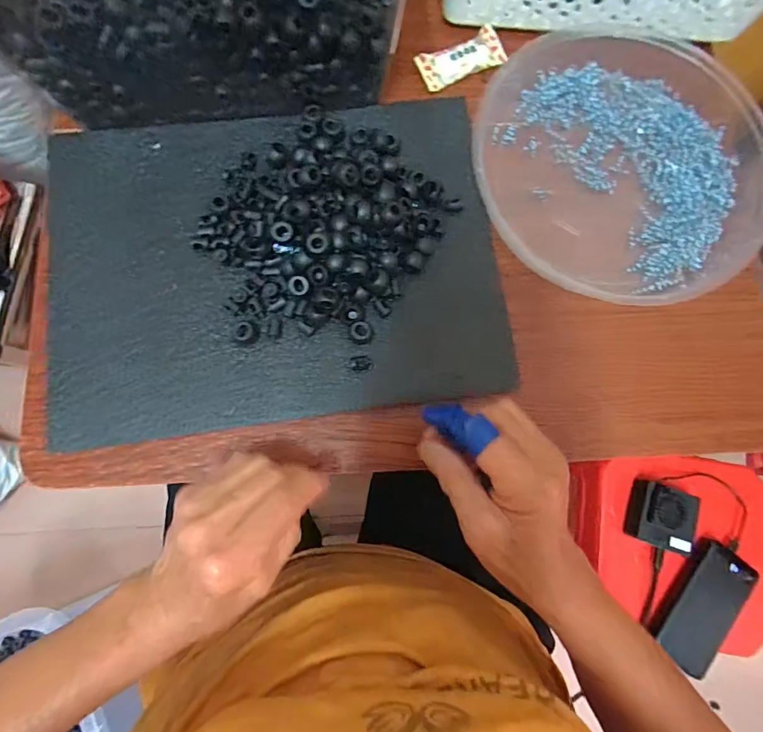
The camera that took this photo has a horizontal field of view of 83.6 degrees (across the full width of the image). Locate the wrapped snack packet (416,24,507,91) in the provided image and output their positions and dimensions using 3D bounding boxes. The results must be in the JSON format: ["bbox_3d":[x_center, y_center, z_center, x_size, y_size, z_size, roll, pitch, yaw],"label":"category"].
[{"bbox_3d":[0.068,-0.265,0.367,0.074,0.011,0.032,-24,82,-6],"label":"wrapped snack packet"}]

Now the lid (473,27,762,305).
[{"bbox_3d":[0.200,-0.168,0.346,0.236,0.034,0.216,0,80,-3],"label":"lid"}]

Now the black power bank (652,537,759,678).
[{"bbox_3d":[0.405,0.301,0.532,0.071,0.012,0.153,37,81,4],"label":"black power bank"}]

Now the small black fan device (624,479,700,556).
[{"bbox_3d":[0.363,0.195,0.548,0.078,0.039,0.079,15,80,0],"label":"small black fan device"}]

